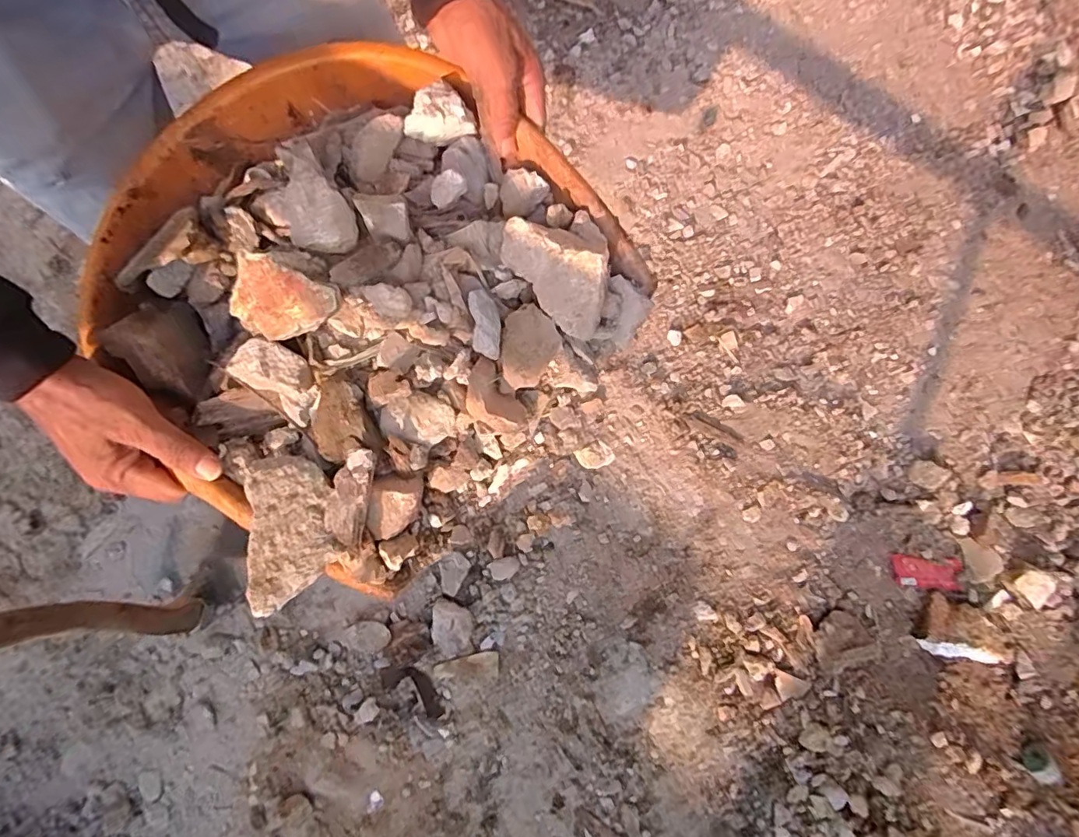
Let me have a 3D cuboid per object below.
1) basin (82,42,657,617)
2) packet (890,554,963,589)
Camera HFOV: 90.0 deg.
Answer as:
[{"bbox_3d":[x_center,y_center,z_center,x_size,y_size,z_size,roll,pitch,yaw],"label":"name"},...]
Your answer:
[{"bbox_3d":[-0.147,-0.114,0.443,0.371,0.100,0.420,-37,82,-8],"label":"basin"},{"bbox_3d":[0.756,0.299,1.052,0.127,0.008,0.058,4,79,-1],"label":"packet"}]

